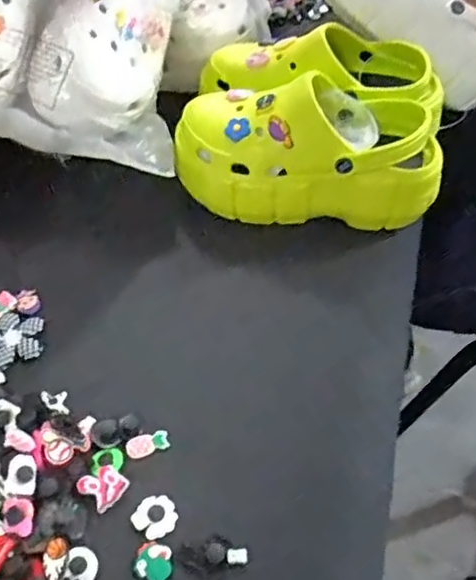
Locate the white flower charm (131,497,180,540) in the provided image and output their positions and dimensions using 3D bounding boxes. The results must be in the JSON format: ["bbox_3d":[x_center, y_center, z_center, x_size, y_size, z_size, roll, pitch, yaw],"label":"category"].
[{"bbox_3d":[-0.056,0.152,0.408,0.028,0.008,0.028,0,51,1],"label":"white flower charm"}]

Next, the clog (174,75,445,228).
[{"bbox_3d":[0.064,-0.126,0.582,0.247,0.129,0.096,5,51,5],"label":"clog"}]

